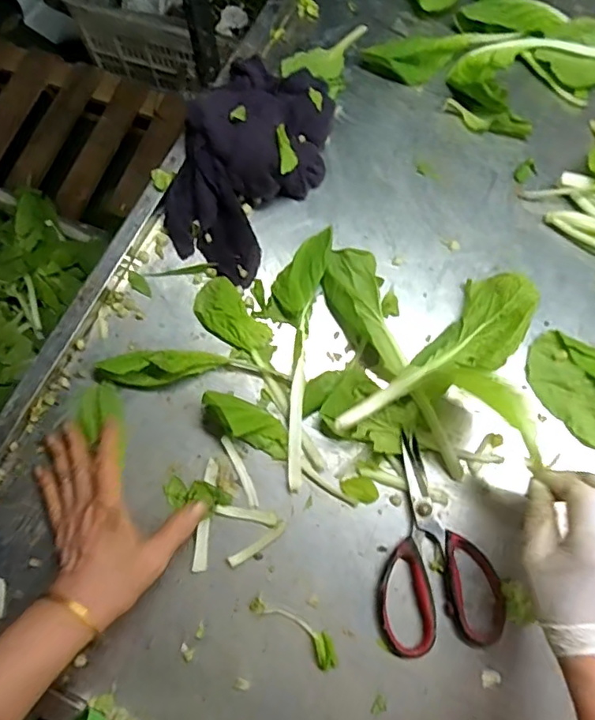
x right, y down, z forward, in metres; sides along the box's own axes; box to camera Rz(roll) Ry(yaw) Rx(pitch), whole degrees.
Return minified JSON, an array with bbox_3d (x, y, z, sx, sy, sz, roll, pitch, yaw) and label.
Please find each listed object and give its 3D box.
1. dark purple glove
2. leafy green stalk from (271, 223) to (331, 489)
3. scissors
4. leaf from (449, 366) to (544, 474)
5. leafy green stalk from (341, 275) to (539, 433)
[{"bbox_3d":[-0.048,-0.203,0.543,0.136,0.058,0.232,23,76,5],"label":"dark purple glove"},{"bbox_3d":[-0.006,-0.009,0.507,0.049,0.033,0.247,8,75,1],"label":"leafy green stalk"},{"bbox_3d":[0.118,0.160,0.472,0.105,0.015,0.176,-7,75,-3],"label":"scissors"},{"bbox_3d":[0.164,0.038,0.426,0.011,0.036,0.098,-8,52,-42],"label":"leaf"},{"bbox_3d":[0.137,0.002,0.501,0.229,0.044,0.070,-40,79,-11],"label":"leafy green stalk"}]

